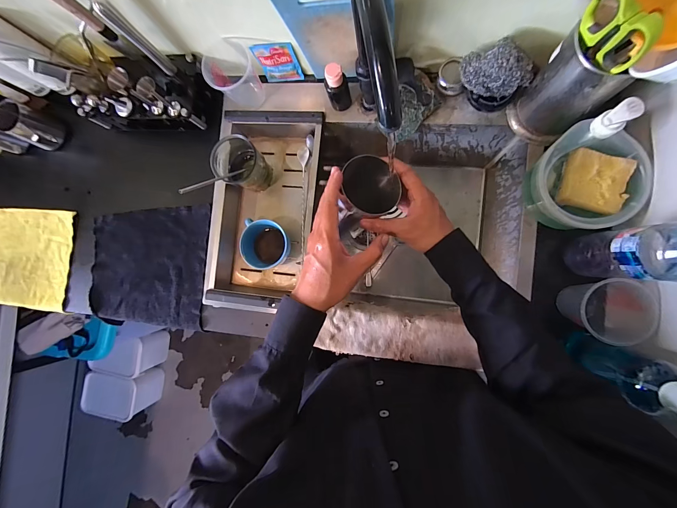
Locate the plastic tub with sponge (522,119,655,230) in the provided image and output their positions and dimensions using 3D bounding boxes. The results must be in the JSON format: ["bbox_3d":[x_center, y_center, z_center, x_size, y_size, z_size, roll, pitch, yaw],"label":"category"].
[{"bbox_3d":[0.365,-0.106,0.450,0.140,0.086,0.134,0,87,9],"label":"plastic tub with sponge"}]

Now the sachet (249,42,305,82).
[{"bbox_3d":[-0.109,-0.348,0.552,0.072,0.088,0.011,1,82,9],"label":"sachet"}]

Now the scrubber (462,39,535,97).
[{"bbox_3d":[0.237,-0.275,0.446,0.100,0.067,0.039,21,91,9],"label":"scrubber"}]

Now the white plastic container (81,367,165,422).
[{"bbox_3d":[-1.078,0.667,1.506,0.267,0.250,0.195,8,89,9],"label":"white plastic container"}]

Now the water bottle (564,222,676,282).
[{"bbox_3d":[0.376,0.001,0.376,0.061,0.221,0.060,-3,87,9],"label":"water bottle"}]

